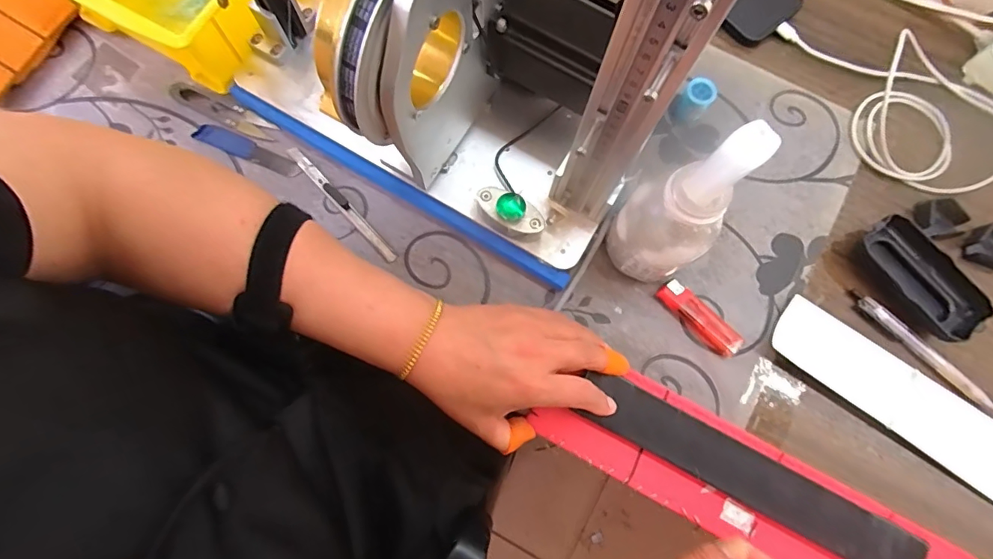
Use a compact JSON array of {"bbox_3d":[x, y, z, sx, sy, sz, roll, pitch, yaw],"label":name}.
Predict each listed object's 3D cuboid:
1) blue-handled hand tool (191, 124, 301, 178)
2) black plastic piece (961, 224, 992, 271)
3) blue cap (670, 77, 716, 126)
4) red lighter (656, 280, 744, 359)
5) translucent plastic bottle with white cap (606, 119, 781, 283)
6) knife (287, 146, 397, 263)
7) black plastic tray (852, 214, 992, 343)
[{"bbox_3d":[-0.229,-0.119,0.441,0.102,0.005,0.020,23,77,5],"label":"blue-handled hand tool"},{"bbox_3d":[0.443,-0.028,0.426,0.039,0.018,0.039,0,77,-1],"label":"black plastic piece"},{"bbox_3d":[0.186,-0.168,0.445,0.027,0.028,0.035,36,79,7],"label":"blue cap"},{"bbox_3d":[0.175,0.033,0.411,0.080,0.014,0.023,42,80,8],"label":"red lighter"},{"bbox_3d":[0.124,-0.042,0.337,0.050,0.181,0.061,-37,80,-9],"label":"translucent plastic bottle with white cap"},{"bbox_3d":[-0.141,-0.070,0.431,0.011,0.006,0.146,-43,81,-10],"label":"knife"},{"bbox_3d":[0.366,-0.001,0.413,0.057,0.021,0.110,-37,80,-9],"label":"black plastic tray"}]

